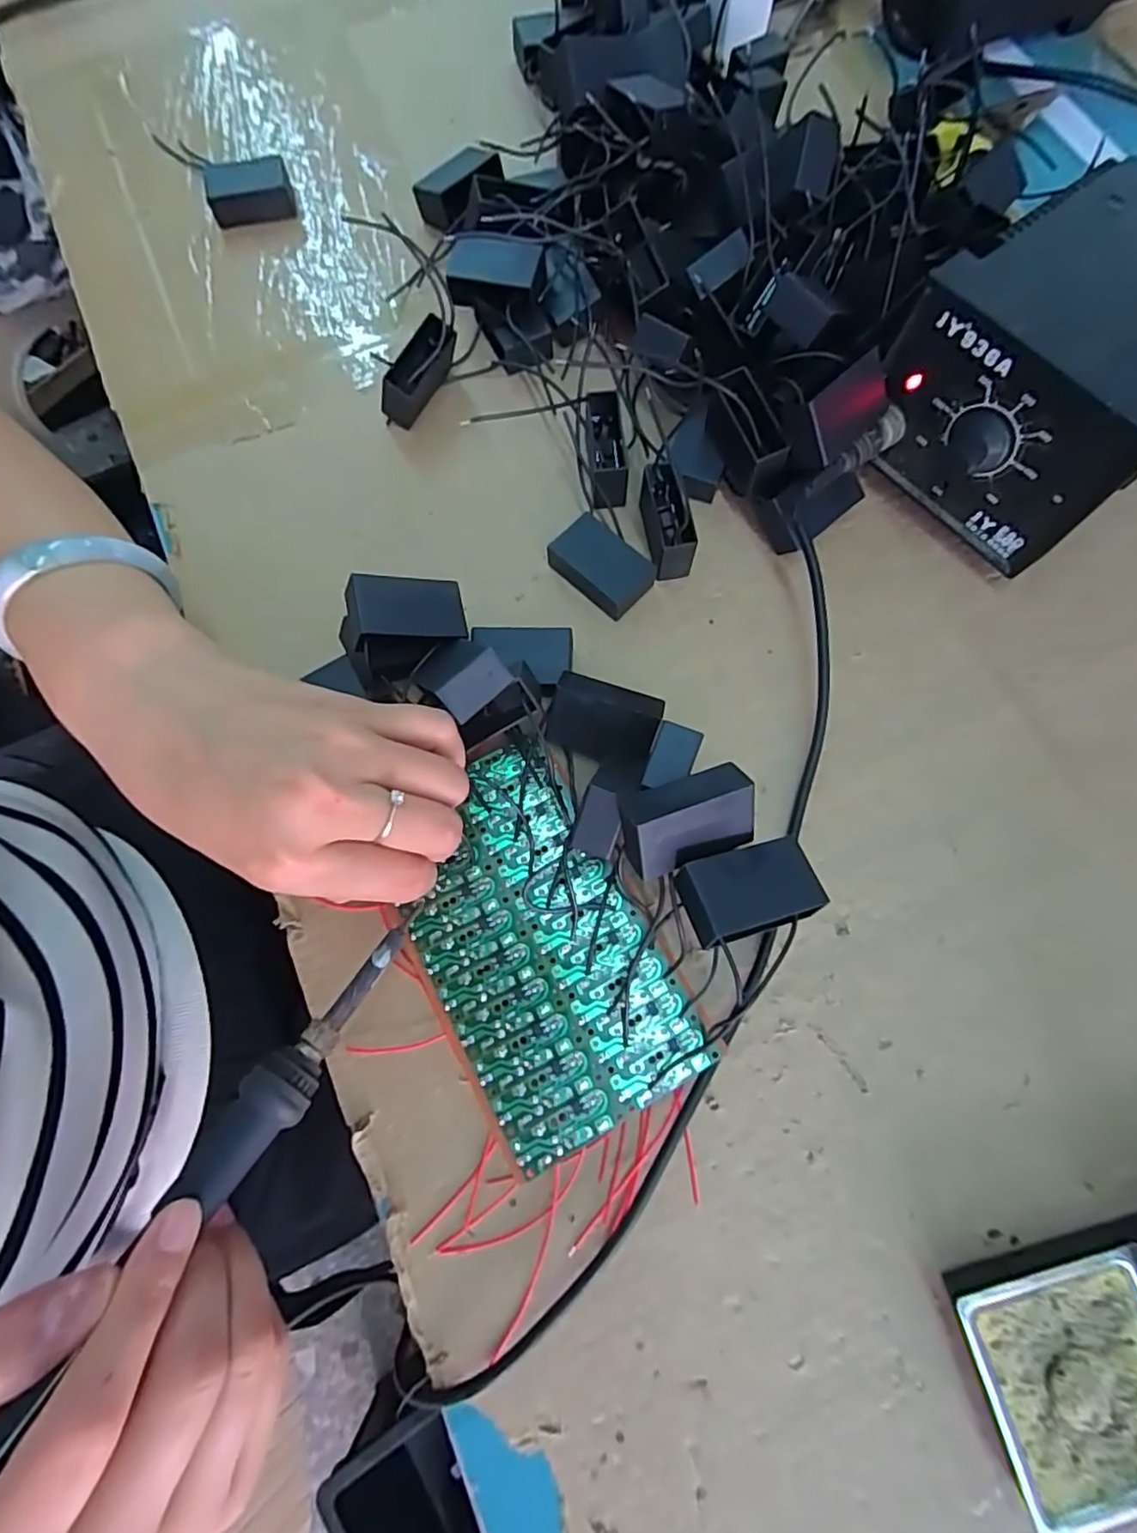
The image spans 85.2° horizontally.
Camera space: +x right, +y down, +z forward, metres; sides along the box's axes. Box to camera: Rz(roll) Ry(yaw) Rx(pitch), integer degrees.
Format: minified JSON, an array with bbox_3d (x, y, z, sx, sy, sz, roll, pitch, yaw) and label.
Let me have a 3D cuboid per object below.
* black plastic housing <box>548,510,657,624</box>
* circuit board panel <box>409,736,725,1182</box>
[{"bbox_3d":[0.017,-0.100,0.310,0.046,0.021,0.029,42,79,11],"label":"black plastic housing"},{"bbox_3d":[-0.016,0.073,0.261,0.087,0.004,0.155,-29,76,-7],"label":"circuit board panel"}]

